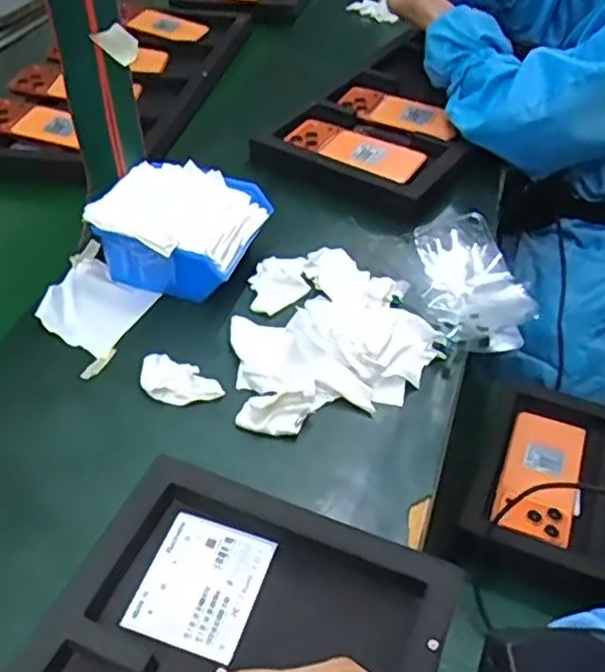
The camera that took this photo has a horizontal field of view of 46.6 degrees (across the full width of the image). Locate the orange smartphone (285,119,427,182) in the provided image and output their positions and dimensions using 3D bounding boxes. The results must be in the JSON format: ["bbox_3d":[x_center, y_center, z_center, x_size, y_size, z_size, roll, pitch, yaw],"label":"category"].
[{"bbox_3d":[0.057,-0.224,0.834,0.170,0.009,0.093,26,47,22],"label":"orange smartphone"}]

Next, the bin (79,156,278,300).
[{"bbox_3d":[-0.114,-0.099,0.677,0.139,0.076,0.127,17,47,18],"label":"bin"}]

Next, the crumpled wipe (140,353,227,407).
[{"bbox_3d":[-0.105,0.038,0.581,0.074,0.008,0.042,24,49,23],"label":"crumpled wipe"}]

